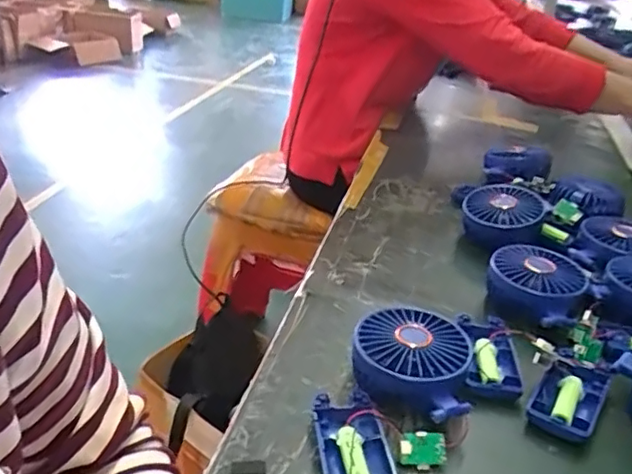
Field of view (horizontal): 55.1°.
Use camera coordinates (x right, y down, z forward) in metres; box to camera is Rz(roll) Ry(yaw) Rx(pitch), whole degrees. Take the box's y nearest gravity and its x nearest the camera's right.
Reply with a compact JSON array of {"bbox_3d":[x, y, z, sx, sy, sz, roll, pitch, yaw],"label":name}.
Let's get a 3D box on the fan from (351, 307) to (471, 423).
[{"bbox_3d":[0.071,0.097,0.467,0.085,0.046,0.098,7,29,6],"label":"fan"}]

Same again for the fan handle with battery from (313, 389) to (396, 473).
[{"bbox_3d":[0.025,0.142,0.404,0.043,0.016,0.095,-1,29,-9],"label":"fan handle with battery"}]

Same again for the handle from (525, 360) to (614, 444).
[{"bbox_3d":[0.195,0.123,0.467,0.047,0.020,0.076,21,33,29],"label":"handle"}]

